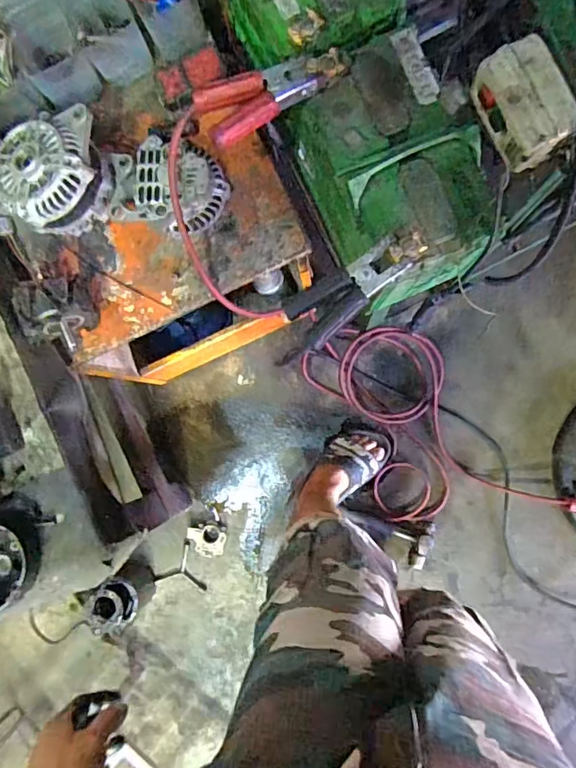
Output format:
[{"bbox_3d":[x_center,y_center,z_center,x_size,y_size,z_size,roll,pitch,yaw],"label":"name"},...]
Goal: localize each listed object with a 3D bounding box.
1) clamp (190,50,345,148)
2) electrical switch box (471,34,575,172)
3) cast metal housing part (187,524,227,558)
[{"bbox_3d":[-0.017,-0.358,0.640,0.186,0.048,0.078,-25,86,4],"label":"clamp"},{"bbox_3d":[0.226,-0.265,0.495,0.057,0.056,0.105,-26,86,4],"label":"electrical switch box"},{"bbox_3d":[-0.194,0.371,1.222,0.088,0.016,0.073,8,89,5],"label":"cast metal housing part"}]

